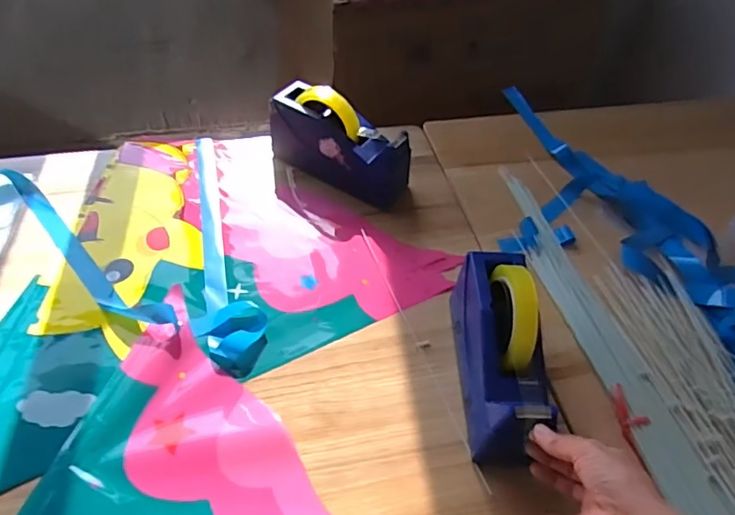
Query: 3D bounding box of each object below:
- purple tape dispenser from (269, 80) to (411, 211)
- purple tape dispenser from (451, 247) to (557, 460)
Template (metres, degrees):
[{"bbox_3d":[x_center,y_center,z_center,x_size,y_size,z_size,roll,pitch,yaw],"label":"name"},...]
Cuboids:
[{"bbox_3d":[-0.040,-0.160,0.795,0.203,0.115,0.065,26,51,17],"label":"purple tape dispenser"},{"bbox_3d":[0.136,0.092,0.574,0.065,0.120,0.205,2,48,-4],"label":"purple tape dispenser"}]

